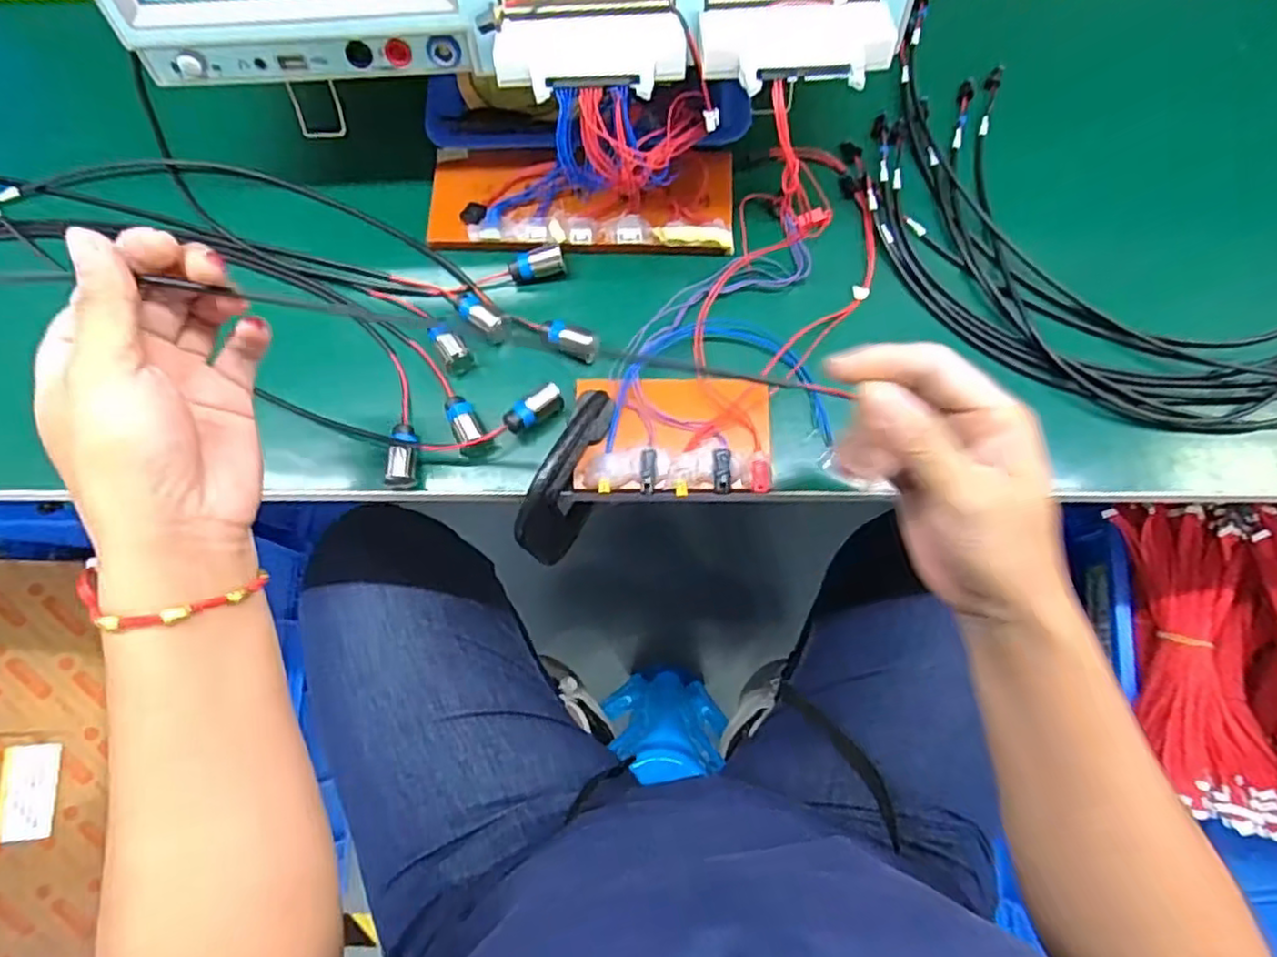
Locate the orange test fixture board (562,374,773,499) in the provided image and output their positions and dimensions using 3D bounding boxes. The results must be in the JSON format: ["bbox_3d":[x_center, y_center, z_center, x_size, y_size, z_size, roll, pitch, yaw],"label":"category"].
[{"bbox_3d":[0.020,-0.026,0.407,0.115,0.016,0.073,-1,75,1],"label":"orange test fixture board"}]

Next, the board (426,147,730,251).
[{"bbox_3d":[-0.037,-0.187,0.450,0.197,0.016,0.076,1,76,2],"label":"board"}]

